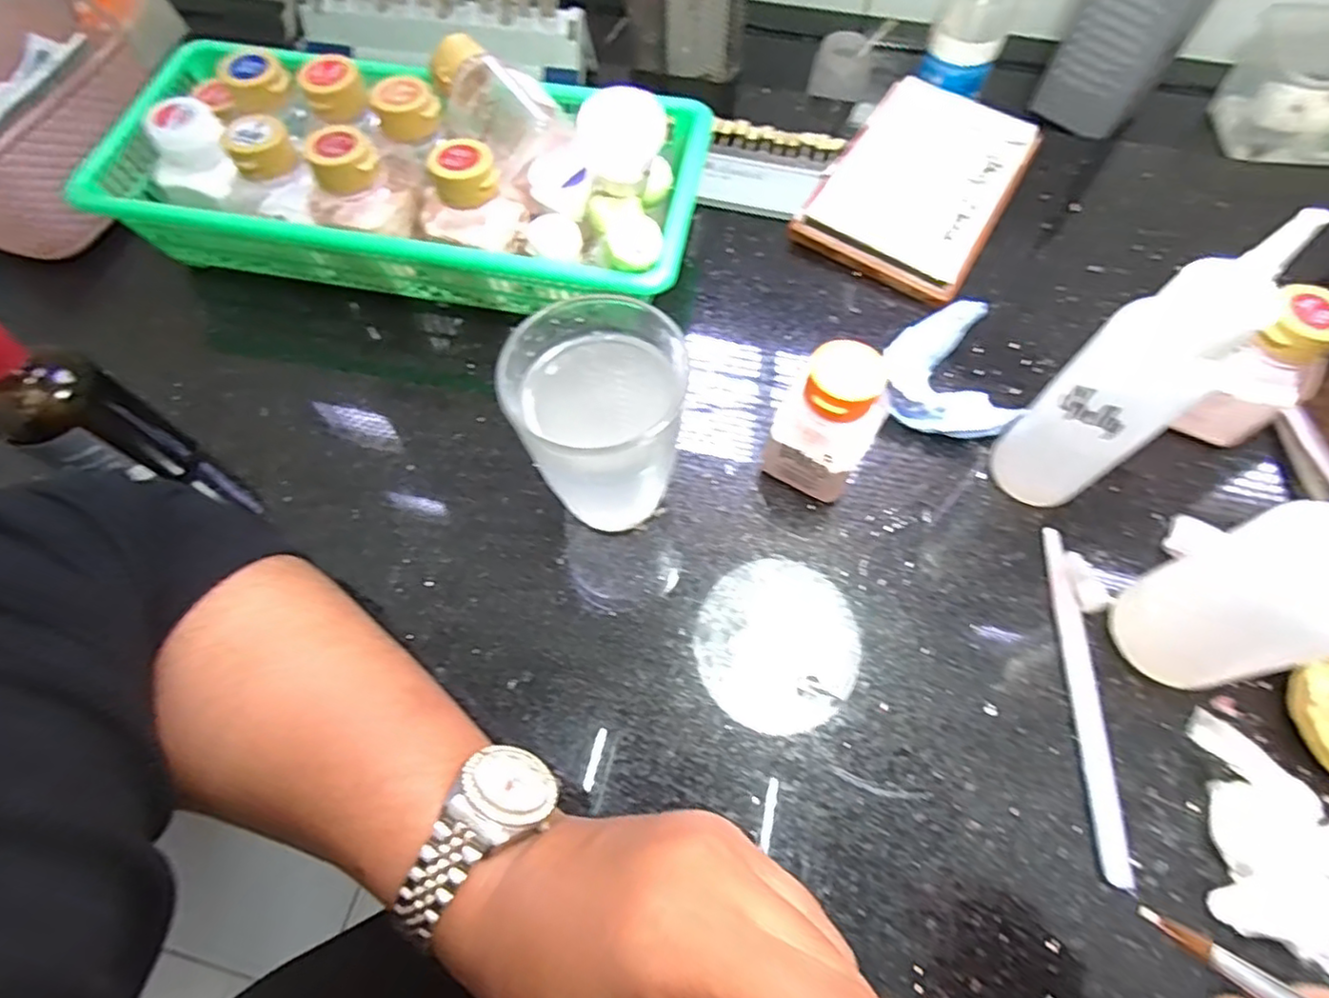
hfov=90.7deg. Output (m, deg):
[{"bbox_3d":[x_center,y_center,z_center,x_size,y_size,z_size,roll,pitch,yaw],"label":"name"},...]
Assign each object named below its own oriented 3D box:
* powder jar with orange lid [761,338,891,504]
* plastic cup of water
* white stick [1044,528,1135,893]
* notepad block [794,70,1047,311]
[{"bbox_3d":[0.069,-0.032,0.278,0.040,0.080,0.031,26,68,12],"label":"powder jar with orange lid"},{"bbox_3d":[-0.023,-0.027,0.269,0.061,0.095,0.078,-2,65,0],"label":"plastic cup of water"},{"bbox_3d":[0.169,0.078,0.267,0.009,0.004,0.138,3,65,2],"label":"white stick"},{"bbox_3d":[0.151,-0.186,0.382,0.095,0.012,0.149,30,68,14],"label":"notepad block"}]

